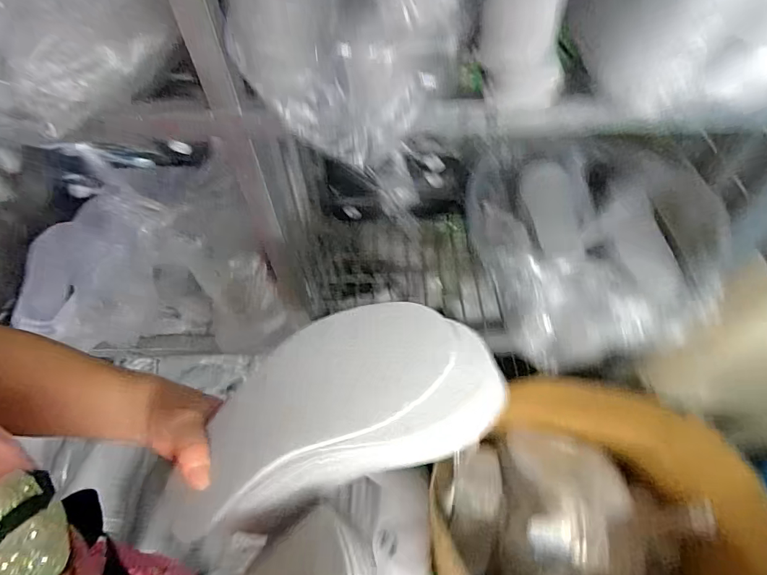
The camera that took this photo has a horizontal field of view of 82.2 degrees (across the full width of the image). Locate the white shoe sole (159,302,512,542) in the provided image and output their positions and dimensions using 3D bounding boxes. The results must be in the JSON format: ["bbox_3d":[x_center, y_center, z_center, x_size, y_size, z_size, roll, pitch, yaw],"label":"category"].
[{"bbox_3d":[-0.036,0.082,0.304,0.219,0.075,0.090,-16,54,-9],"label":"white shoe sole"}]

